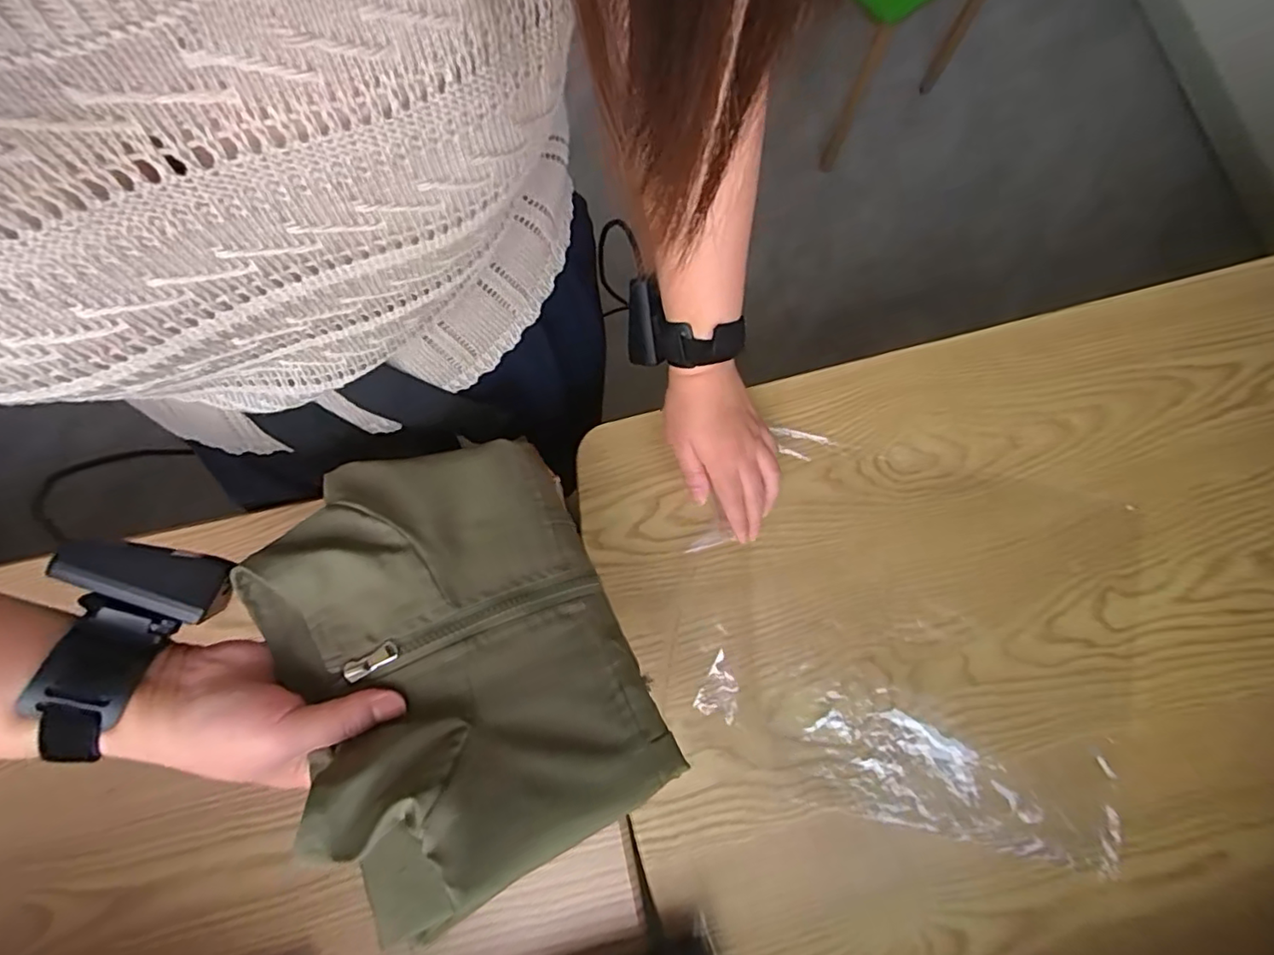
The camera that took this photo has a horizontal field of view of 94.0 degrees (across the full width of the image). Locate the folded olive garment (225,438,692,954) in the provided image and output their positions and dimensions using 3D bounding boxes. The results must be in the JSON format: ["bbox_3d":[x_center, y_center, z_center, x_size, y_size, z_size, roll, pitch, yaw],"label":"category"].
[{"bbox_3d":[-0.099,0.093,0.340,0.190,0.064,0.243,-19,72,-36],"label":"folded olive garment"}]

